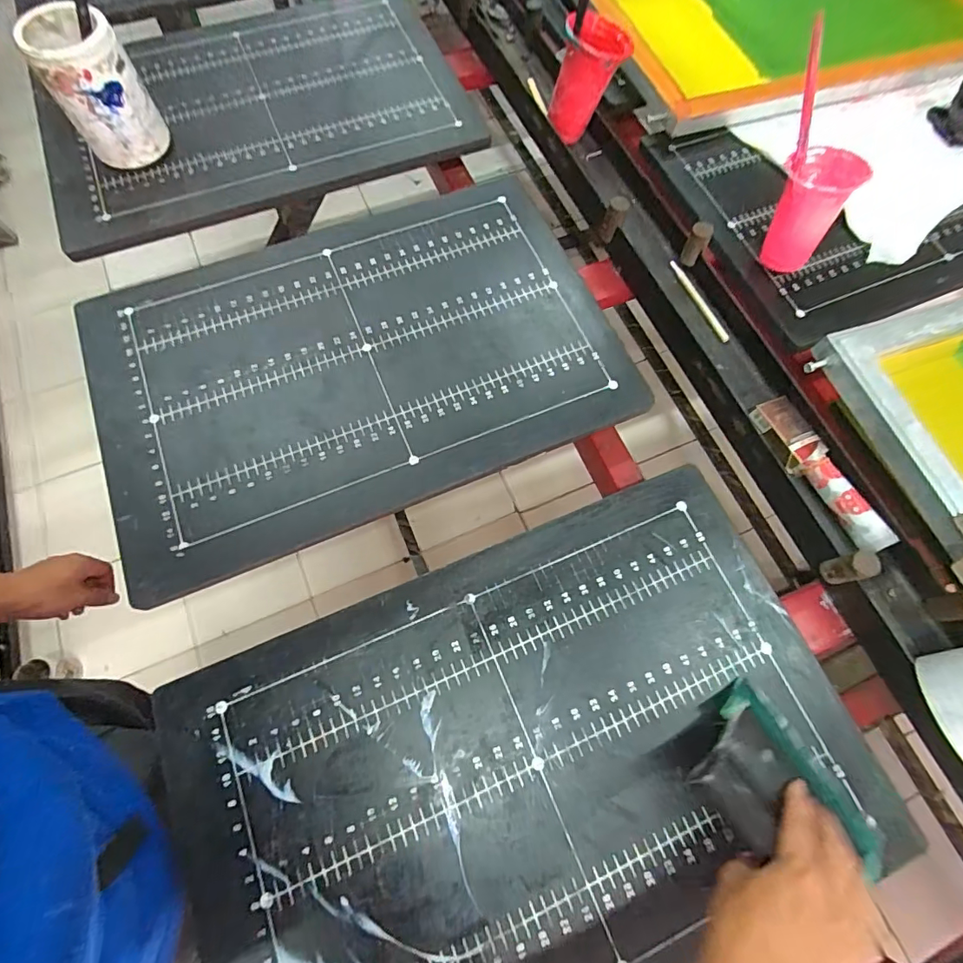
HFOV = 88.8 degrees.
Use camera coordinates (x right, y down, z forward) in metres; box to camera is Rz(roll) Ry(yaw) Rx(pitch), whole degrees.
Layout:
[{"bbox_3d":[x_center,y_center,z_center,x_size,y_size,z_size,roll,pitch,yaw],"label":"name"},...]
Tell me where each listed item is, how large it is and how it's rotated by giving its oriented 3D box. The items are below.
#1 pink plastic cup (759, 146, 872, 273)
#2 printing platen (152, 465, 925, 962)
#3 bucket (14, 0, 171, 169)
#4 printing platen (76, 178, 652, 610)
[{"bbox_3d":[0.388,-0.327,0.604,0.086,0.124,0.082,39,74,11],"label":"pink plastic cup"},{"bbox_3d":[0.041,0.259,0.445,0.593,0.011,0.397,-21,72,-9],"label":"printing platen"},{"bbox_3d":[-0.489,-0.497,0.633,0.101,0.138,0.108,-32,75,-13],"label":"bucket"},{"bbox_3d":[-0.149,-0.152,0.588,0.582,0.027,0.400,-21,72,-9],"label":"printing platen"}]

